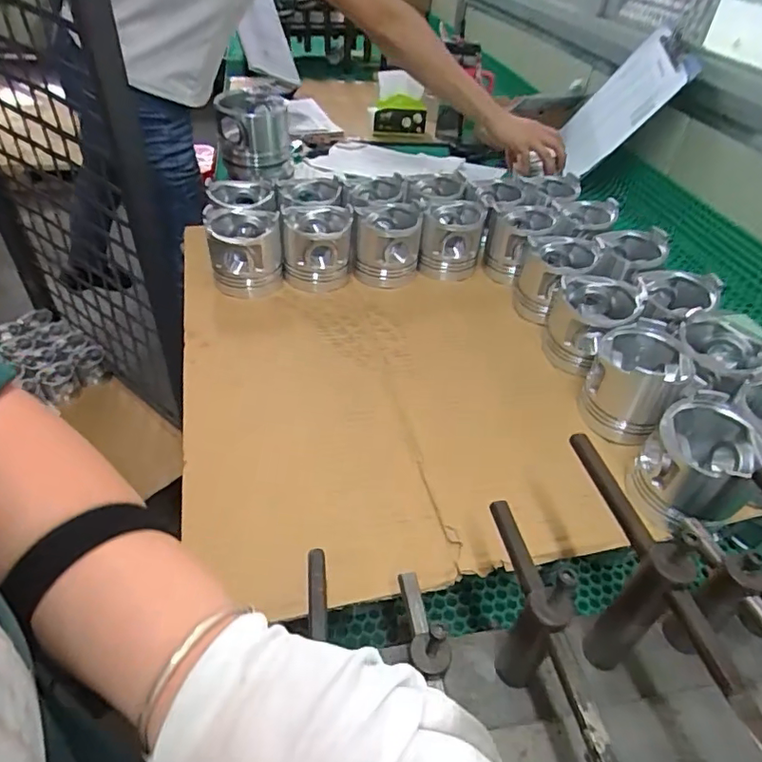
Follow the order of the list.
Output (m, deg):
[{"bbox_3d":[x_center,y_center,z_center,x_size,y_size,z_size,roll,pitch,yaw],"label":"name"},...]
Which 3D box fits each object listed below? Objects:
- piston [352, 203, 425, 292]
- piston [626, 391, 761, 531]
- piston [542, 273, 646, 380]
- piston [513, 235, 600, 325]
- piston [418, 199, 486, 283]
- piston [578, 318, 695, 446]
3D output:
[{"bbox_3d":[0.009,-0.179,0.695,0.081,0.076,0.091,6,42,0],"label":"piston"},{"bbox_3d":[0.259,0.073,0.441,0.083,0.084,0.095,33,49,27],"label":"piston"},{"bbox_3d":[0.227,-0.062,0.589,0.086,0.083,0.088,18,44,14],"label":"piston"},{"bbox_3d":[0.209,-0.124,0.649,0.083,0.083,0.091,21,45,16],"label":"piston"},{"bbox_3d":[0.095,-0.190,0.716,0.075,0.072,0.092,11,43,6],"label":"piston"},{"bbox_3d":[0.244,0.001,0.520,0.082,0.083,0.086,3,42,-3],"label":"piston"}]

